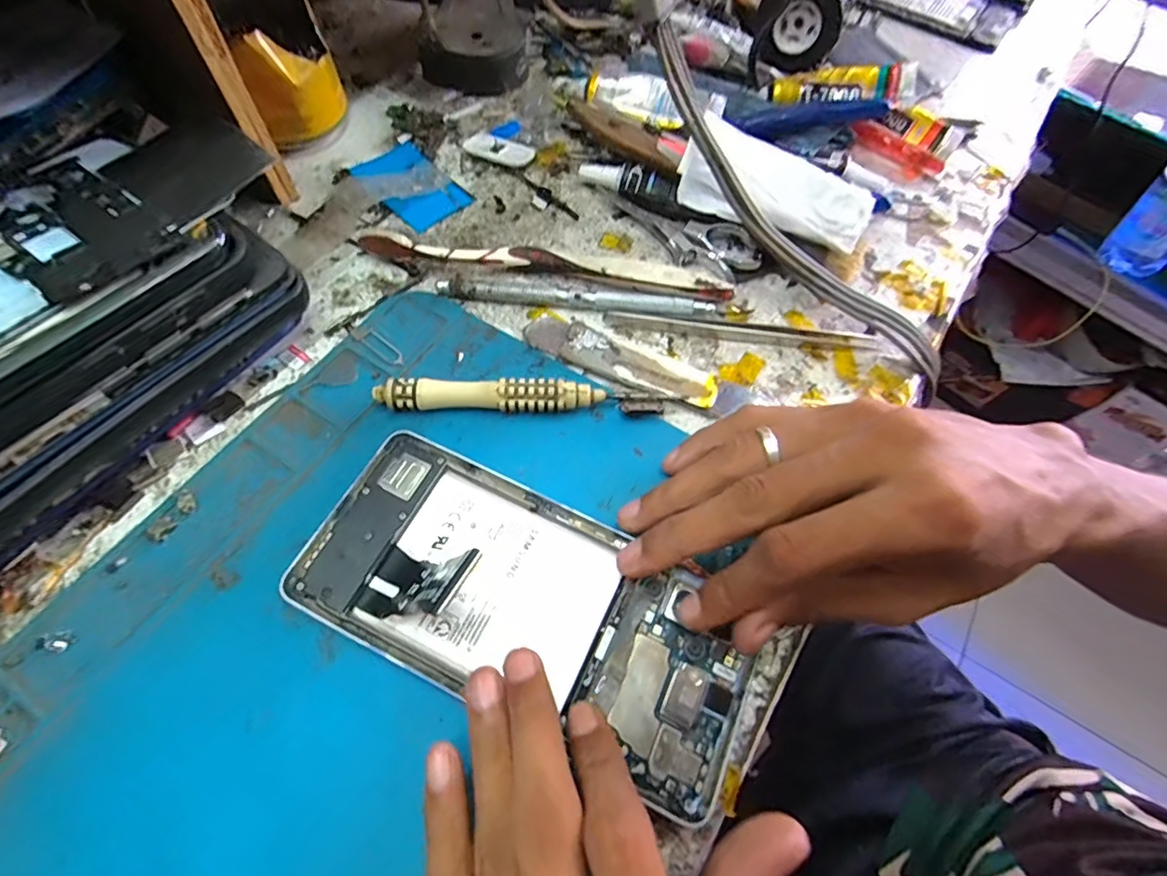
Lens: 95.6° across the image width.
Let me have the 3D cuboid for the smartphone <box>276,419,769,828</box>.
[{"bbox_3d":[-0.018,0.056,0.184,0.156,0.008,0.071,27,64,10],"label":"smartphone"}]

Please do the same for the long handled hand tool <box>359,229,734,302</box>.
[{"bbox_3d":[-0.017,-0.087,0.258,0.174,0.017,0.025,9,62,1],"label":"long handled hand tool"}]

